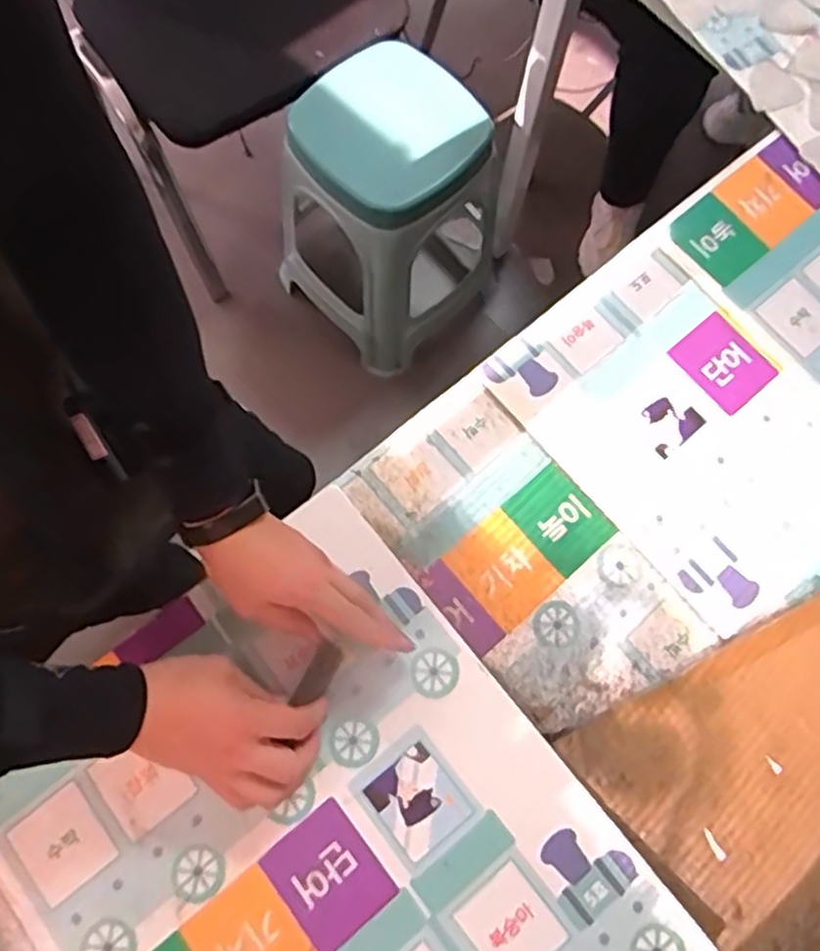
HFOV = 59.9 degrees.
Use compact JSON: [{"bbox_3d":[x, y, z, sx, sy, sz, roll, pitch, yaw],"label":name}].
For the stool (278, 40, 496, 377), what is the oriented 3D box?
[{"bbox_3d":[-0.042,-0.455,1.261,0.303,0.427,0.367,37,76,9],"label":"stool"}]

